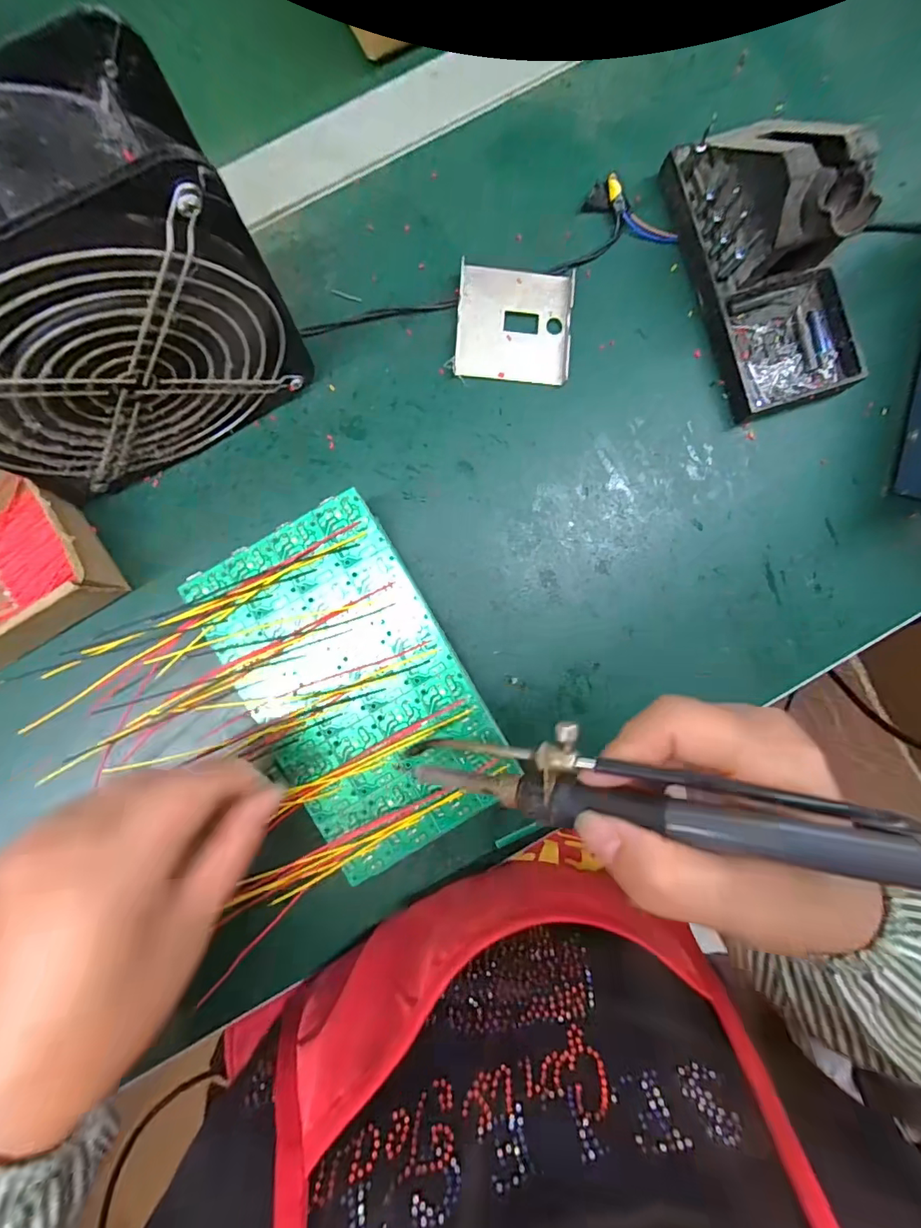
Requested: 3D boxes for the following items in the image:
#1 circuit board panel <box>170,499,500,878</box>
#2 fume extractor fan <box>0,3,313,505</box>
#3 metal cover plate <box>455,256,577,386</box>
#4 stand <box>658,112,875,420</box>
[{"bbox_3d":[-0.054,0.038,0.258,0.102,0.007,0.173,-30,89,-4],"label":"circuit board panel"},{"bbox_3d":[-0.156,-0.123,0.222,0.144,0.153,0.056,-30,90,-3],"label":"fume extractor fan"},{"bbox_3d":[0.033,-0.175,0.303,0.069,0.010,0.064,4,89,-2],"label":"metal cover plate"},{"bbox_3d":[0.189,-0.208,0.282,0.077,0.076,0.156,-18,90,-3],"label":"stand"}]

